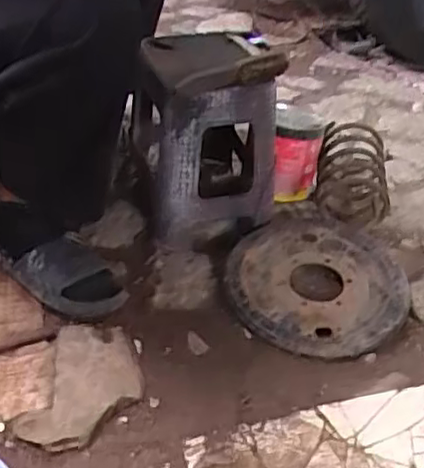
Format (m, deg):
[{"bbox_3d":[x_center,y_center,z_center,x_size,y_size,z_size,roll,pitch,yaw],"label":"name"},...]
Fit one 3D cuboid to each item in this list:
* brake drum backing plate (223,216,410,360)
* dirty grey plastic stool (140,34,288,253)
[{"bbox_3d":[0.178,0.090,1.171,0.308,0.065,0.316,3,35,3],"label":"brake drum backing plate"},{"bbox_3d":[0.000,-0.146,1.217,0.230,0.348,0.198,0,35,-2],"label":"dirty grey plastic stool"}]

